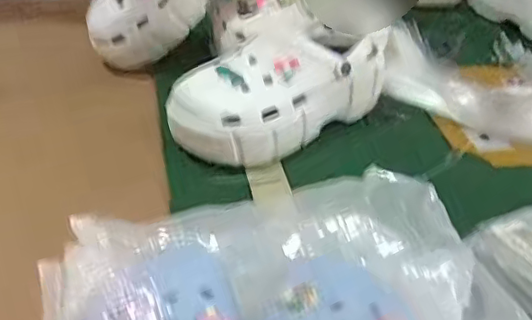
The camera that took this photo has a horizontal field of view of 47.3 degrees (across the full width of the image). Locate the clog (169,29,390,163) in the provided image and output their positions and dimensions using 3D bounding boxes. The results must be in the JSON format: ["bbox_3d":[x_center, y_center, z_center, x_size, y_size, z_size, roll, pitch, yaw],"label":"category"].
[{"bbox_3d":[0.024,-0.080,0.649,0.254,0.104,0.098,-21,46,-30],"label":"clog"}]

